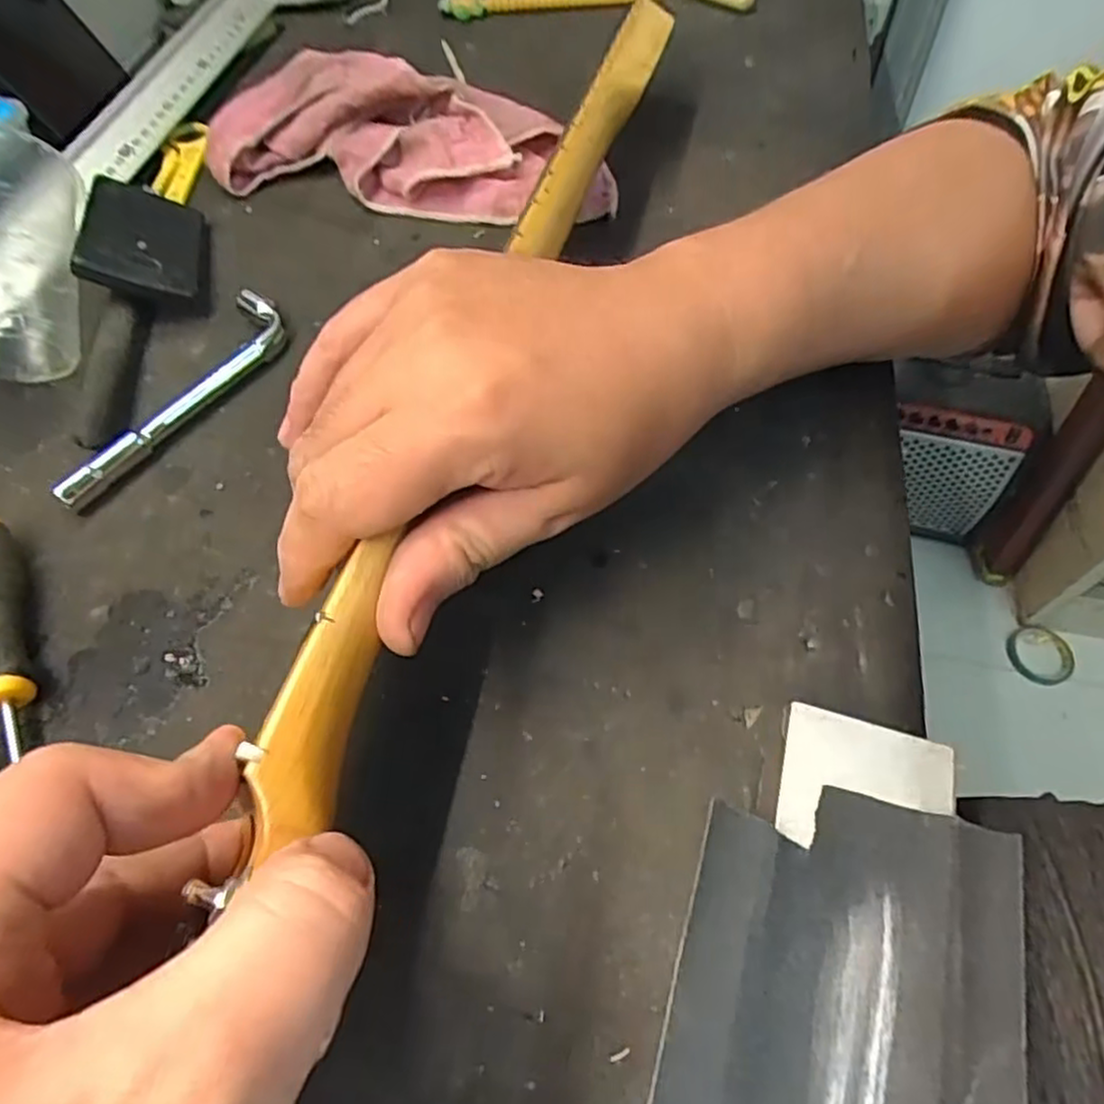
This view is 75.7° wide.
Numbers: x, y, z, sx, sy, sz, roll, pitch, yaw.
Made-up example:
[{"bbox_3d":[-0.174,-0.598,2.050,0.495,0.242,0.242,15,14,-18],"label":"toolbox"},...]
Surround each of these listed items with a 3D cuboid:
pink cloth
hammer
[{"bbox_3d":[-0.075,-0.236,0.401,0.217,0.043,0.095,8,59,4],"label":"pink cloth"},{"bbox_3d":[-0.195,-0.119,0.331,0.046,0.037,0.157,-7,59,-5],"label":"hammer"}]

